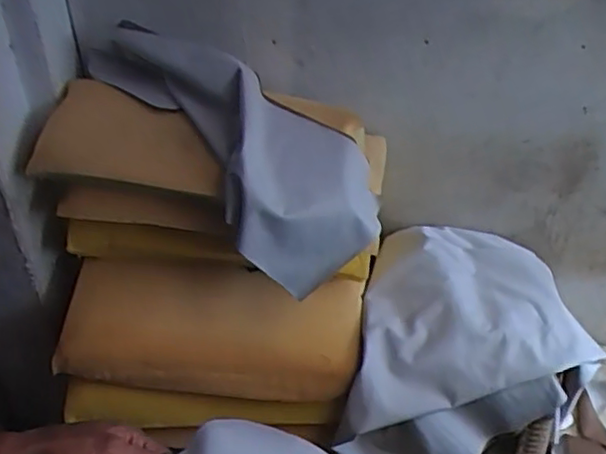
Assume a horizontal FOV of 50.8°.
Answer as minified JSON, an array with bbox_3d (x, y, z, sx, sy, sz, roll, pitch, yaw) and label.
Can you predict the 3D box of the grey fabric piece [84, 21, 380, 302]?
[{"bbox_3d":[-0.120,-0.142,1.036,0.550,0.166,0.216,45,52,6],"label":"grey fabric piece"}]

